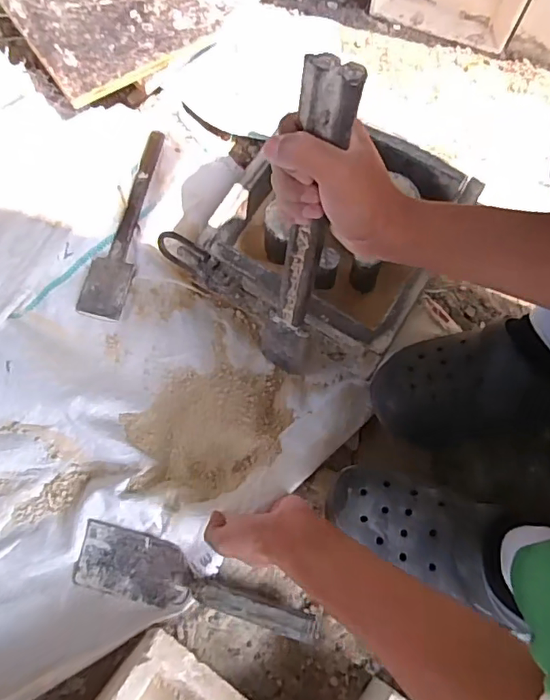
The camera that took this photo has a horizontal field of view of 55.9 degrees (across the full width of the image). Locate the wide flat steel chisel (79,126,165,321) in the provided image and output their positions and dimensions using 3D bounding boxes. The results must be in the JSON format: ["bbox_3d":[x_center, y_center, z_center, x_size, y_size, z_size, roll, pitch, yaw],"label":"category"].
[{"bbox_3d":[-0.200,-0.176,0.706,0.058,0.023,0.279,13,76,2],"label":"wide flat steel chisel"}]

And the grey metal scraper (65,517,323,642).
[{"bbox_3d":[-0.088,0.254,0.559,0.268,0.030,0.071,11,75,15],"label":"grey metal scraper"}]

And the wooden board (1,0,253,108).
[{"bbox_3d":[-0.203,-0.510,0.741,0.329,0.023,0.245,-36,84,-15],"label":"wooden board"}]

